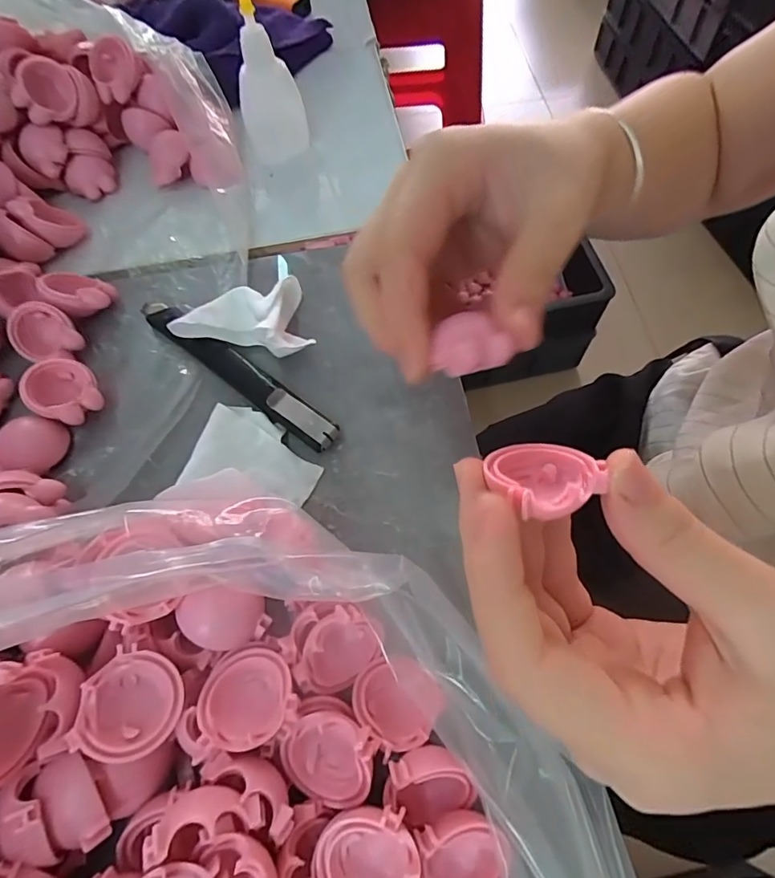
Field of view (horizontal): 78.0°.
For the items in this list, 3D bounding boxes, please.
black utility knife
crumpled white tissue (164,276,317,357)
[{"bbox_3d":[-0.075,-0.035,0.230,0.131,0.010,0.016,36,71,19],"label":"black utility knife"},{"bbox_3d":[-0.067,-0.062,0.236,0.058,0.024,0.045,15,65,10],"label":"crumpled white tissue"}]

